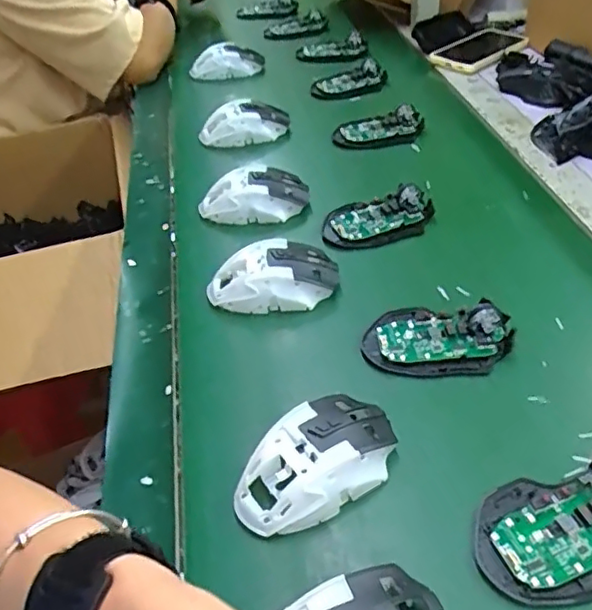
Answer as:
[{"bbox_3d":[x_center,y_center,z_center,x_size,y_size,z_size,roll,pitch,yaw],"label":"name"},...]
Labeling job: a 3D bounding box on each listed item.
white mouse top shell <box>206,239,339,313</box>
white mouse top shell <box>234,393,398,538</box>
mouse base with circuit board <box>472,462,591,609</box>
[{"bbox_3d":[-0.022,-0.027,0.543,0.118,0.038,0.067,-1,42,6],"label":"white mouse top shell"},{"bbox_3d":[0.014,0.103,0.393,0.113,0.039,0.064,-33,48,-27],"label":"white mouse top shell"},{"bbox_3d":[0.161,0.129,0.354,0.113,0.030,0.074,-17,43,-12],"label":"mouse base with circuit board"}]

